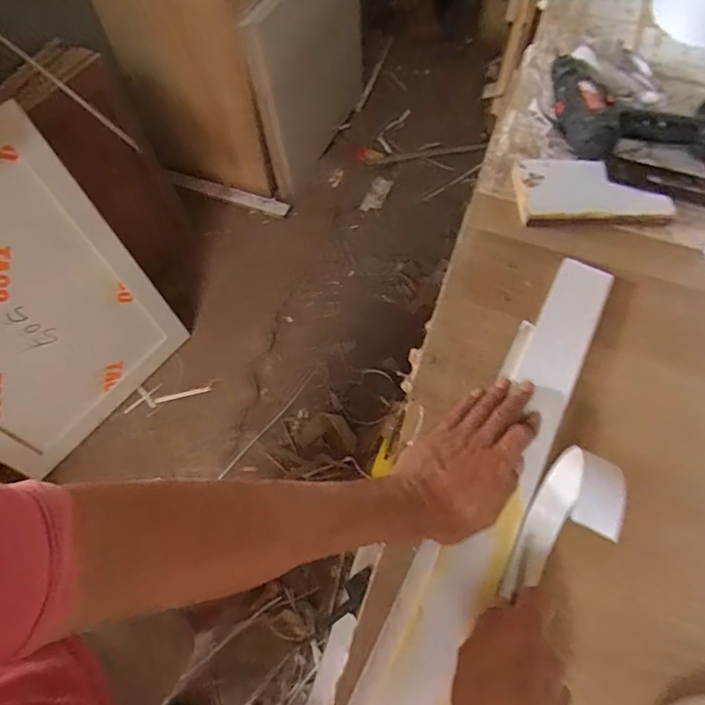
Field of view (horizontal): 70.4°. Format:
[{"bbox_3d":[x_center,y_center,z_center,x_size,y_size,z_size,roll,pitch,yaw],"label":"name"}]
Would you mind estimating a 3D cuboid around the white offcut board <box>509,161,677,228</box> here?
[{"bbox_3d":[0.261,-0.177,0.552,0.162,0.023,0.083,-2,63,-1],"label":"white offcut board"}]

